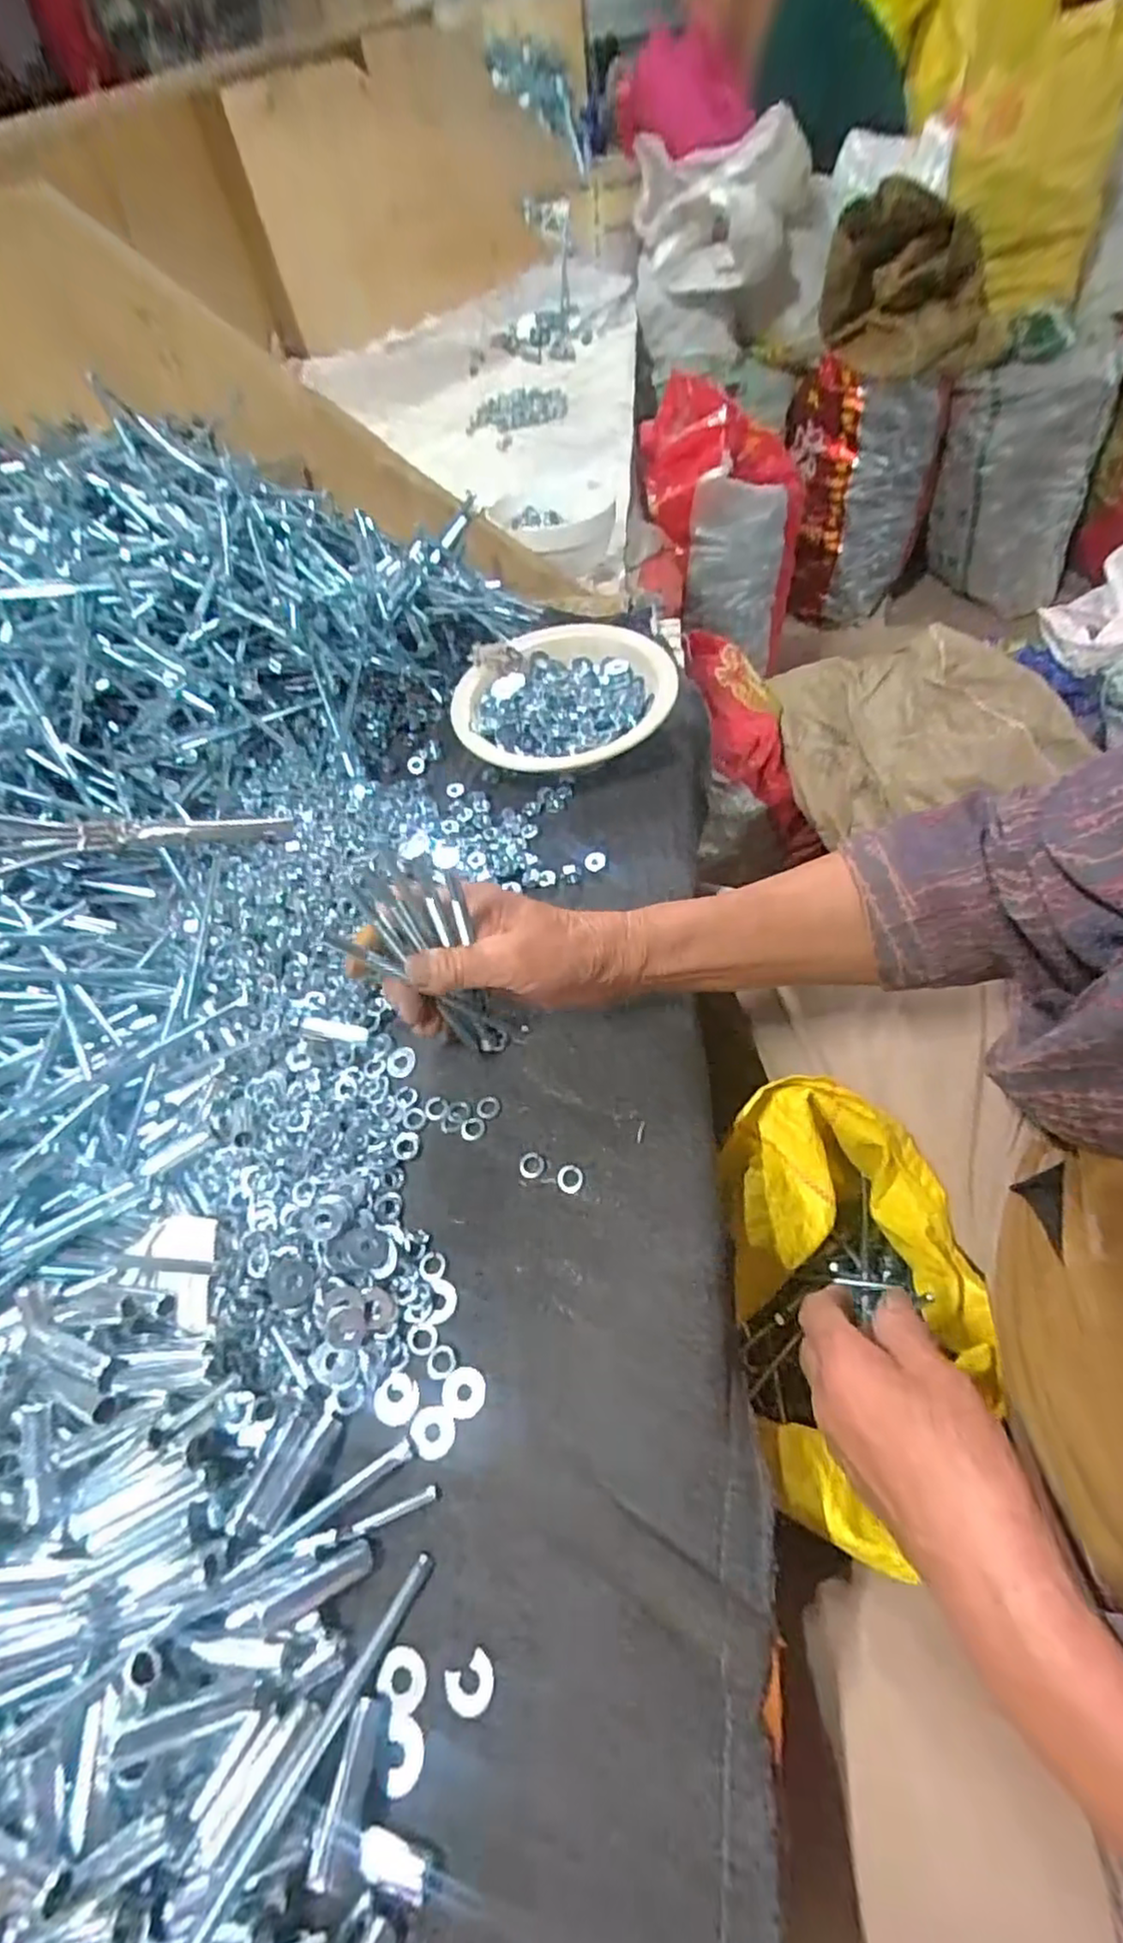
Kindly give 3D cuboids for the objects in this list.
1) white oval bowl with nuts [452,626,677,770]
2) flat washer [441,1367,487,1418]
[{"bbox_3d":[0.003,-0.209,0.543,0.171,0.047,0.167,-17,55,-2],"label":"white oval bowl with nuts"},{"bbox_3d":[-0.044,0.188,0.307,0.019,0.004,0.020,-4,55,6],"label":"flat washer"}]

